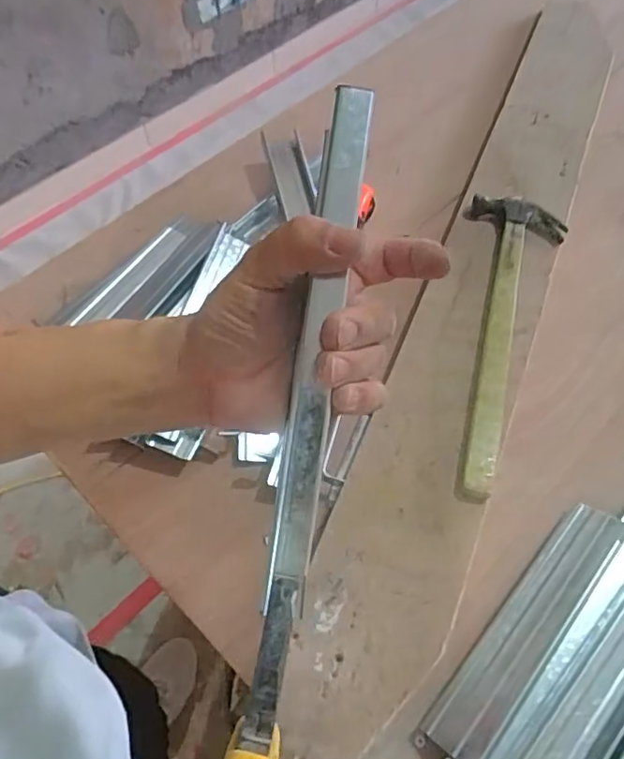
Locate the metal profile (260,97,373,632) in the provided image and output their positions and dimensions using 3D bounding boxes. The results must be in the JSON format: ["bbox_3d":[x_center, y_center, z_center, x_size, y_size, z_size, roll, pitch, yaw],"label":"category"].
[{"bbox_3d":[0.003,-0.018,0.265,0.019,0.012,0.231,7,86,6],"label":"metal profile"}]

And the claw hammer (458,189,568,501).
[{"bbox_3d":[0.206,-0.052,0.618,0.098,0.026,0.376,12,60,8],"label":"claw hammer"}]

